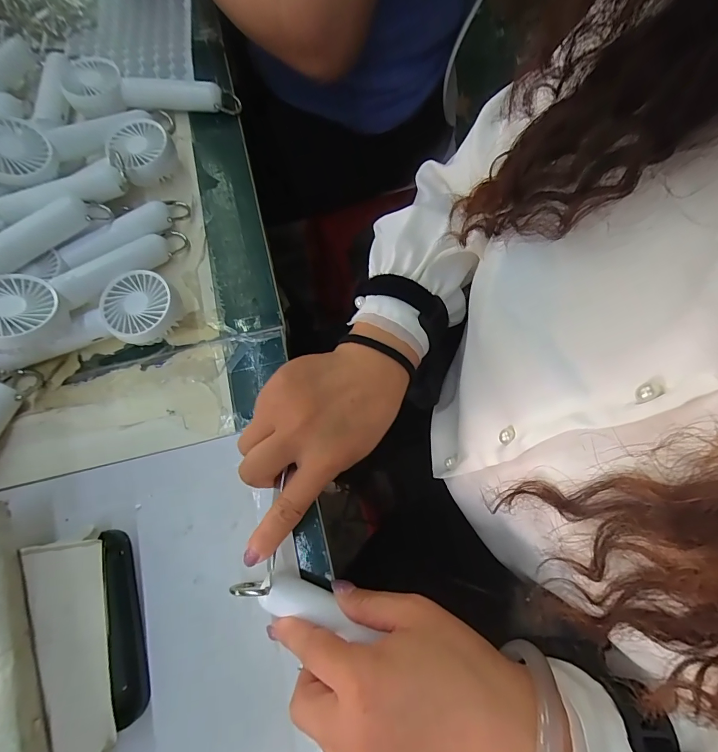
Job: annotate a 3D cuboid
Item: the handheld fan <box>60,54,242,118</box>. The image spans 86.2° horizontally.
[{"bbox_3d":[-0.206,-0.288,0.384,0.161,0.034,0.051,-7,72,-2],"label":"handheld fan"}]

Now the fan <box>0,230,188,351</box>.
[{"bbox_3d":[-0.207,-0.074,0.301,0.054,0.026,0.165,36,53,11],"label":"fan"}]

